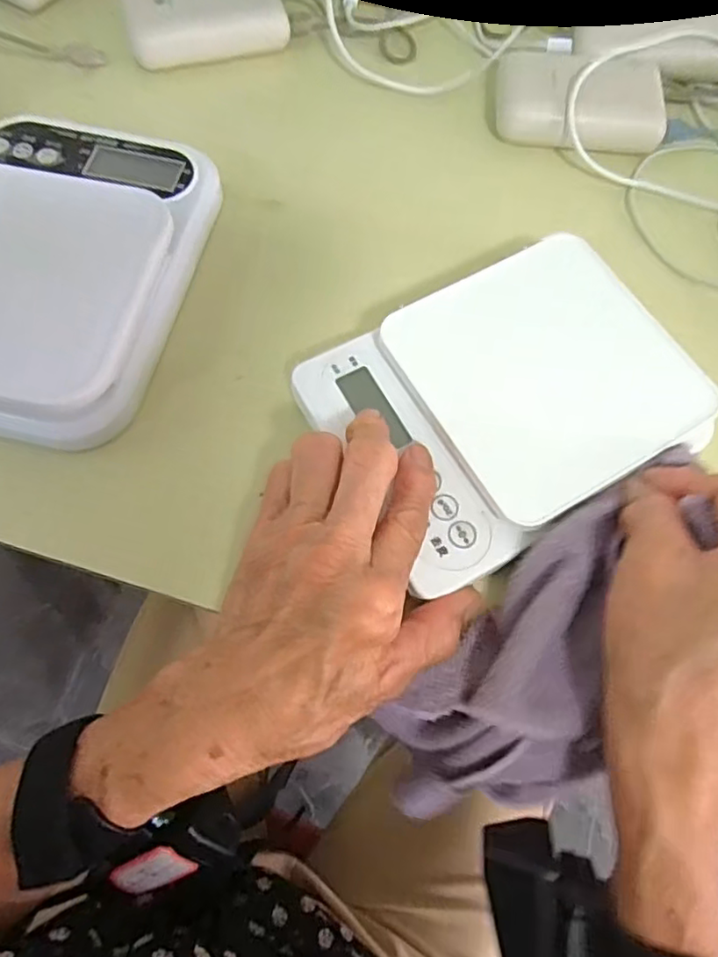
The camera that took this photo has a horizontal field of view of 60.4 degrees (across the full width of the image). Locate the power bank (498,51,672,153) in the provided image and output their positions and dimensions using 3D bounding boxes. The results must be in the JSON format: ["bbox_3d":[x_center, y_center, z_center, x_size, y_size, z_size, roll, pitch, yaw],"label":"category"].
[{"bbox_3d":[0.141,-0.240,0.391,0.102,0.030,0.070,6,68,0],"label":"power bank"}]

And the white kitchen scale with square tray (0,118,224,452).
[{"bbox_3d":[-0.167,-0.116,0.327,0.145,0.035,0.200,12,68,3],"label":"white kitchen scale with square tray"}]

